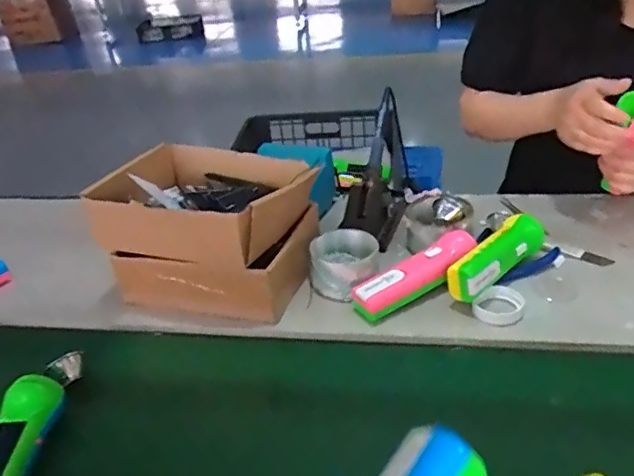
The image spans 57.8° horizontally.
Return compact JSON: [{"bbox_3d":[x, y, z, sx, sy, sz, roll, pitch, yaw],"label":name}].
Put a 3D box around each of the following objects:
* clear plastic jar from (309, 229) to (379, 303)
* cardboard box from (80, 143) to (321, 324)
[{"bbox_3d":[0.033,0.035,0.699,0.081,0.050,0.093,0,34,5],"label":"clear plastic jar"},{"bbox_3d":[-0.126,-0.026,0.718,0.233,0.131,0.210,7,35,15],"label":"cardboard box"}]

